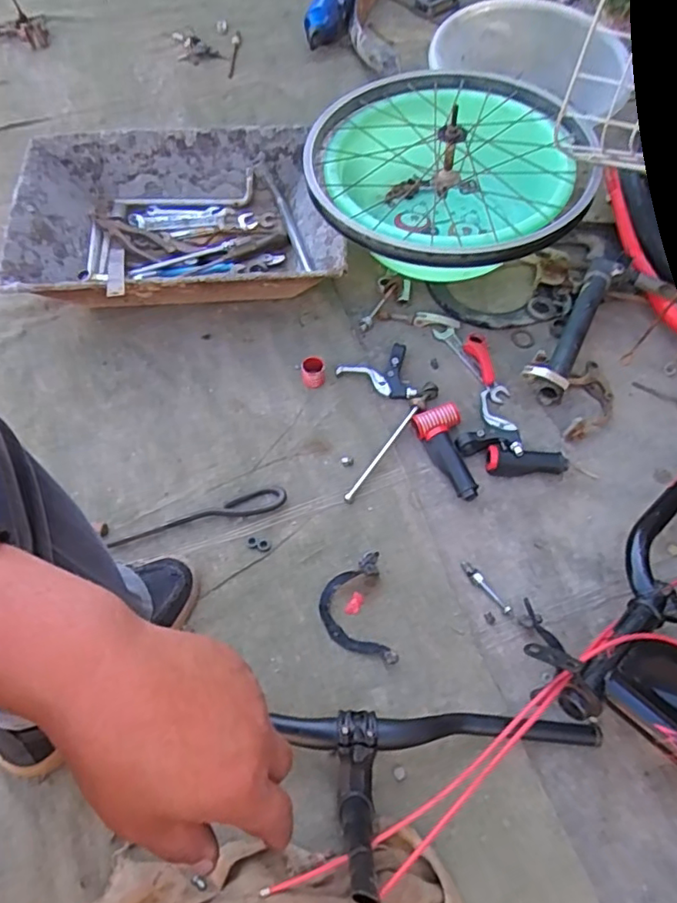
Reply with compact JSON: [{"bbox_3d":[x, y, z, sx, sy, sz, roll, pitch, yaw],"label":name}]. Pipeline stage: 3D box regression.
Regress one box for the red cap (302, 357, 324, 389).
[{"bbox_3d":[-0.036,-0.112,0.845,0.031,0.034,0.032,0,63,0],"label":"red cap"}]

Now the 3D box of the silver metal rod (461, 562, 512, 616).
[{"bbox_3d":[0.179,0.166,0.721,0.014,0.010,0.080,-36,68,-16],"label":"silver metal rod"}]

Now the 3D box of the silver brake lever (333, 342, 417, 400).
[{"bbox_3d":[0.060,-0.102,0.843,0.100,0.030,0.082,-21,65,-10],"label":"silver brake lever"}]

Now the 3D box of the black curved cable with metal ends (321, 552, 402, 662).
[{"bbox_3d":[0.019,0.188,0.699,0.079,0.025,0.127,-9,64,-4],"label":"black curved cable with metal ends"}]

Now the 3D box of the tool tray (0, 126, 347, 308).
[{"bbox_3d":[-0.245,-0.345,0.925,0.474,0.121,0.313,-5,64,-2],"label":"tool tray"}]

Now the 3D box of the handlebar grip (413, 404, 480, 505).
[{"bbox_3d":[0.145,0.000,0.786,0.063,0.031,0.133,-13,64,-6],"label":"handlebar grip"}]

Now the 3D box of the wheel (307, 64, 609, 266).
[{"bbox_3d":[0.151,-0.420,0.809,0.391,0.125,0.384,0,63,0],"label":"wheel"}]

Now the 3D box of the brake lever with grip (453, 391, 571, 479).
[{"bbox_3d":[0.237,-0.013,0.792,0.138,0.034,0.097,28,67,14],"label":"brake lever with grip"}]

